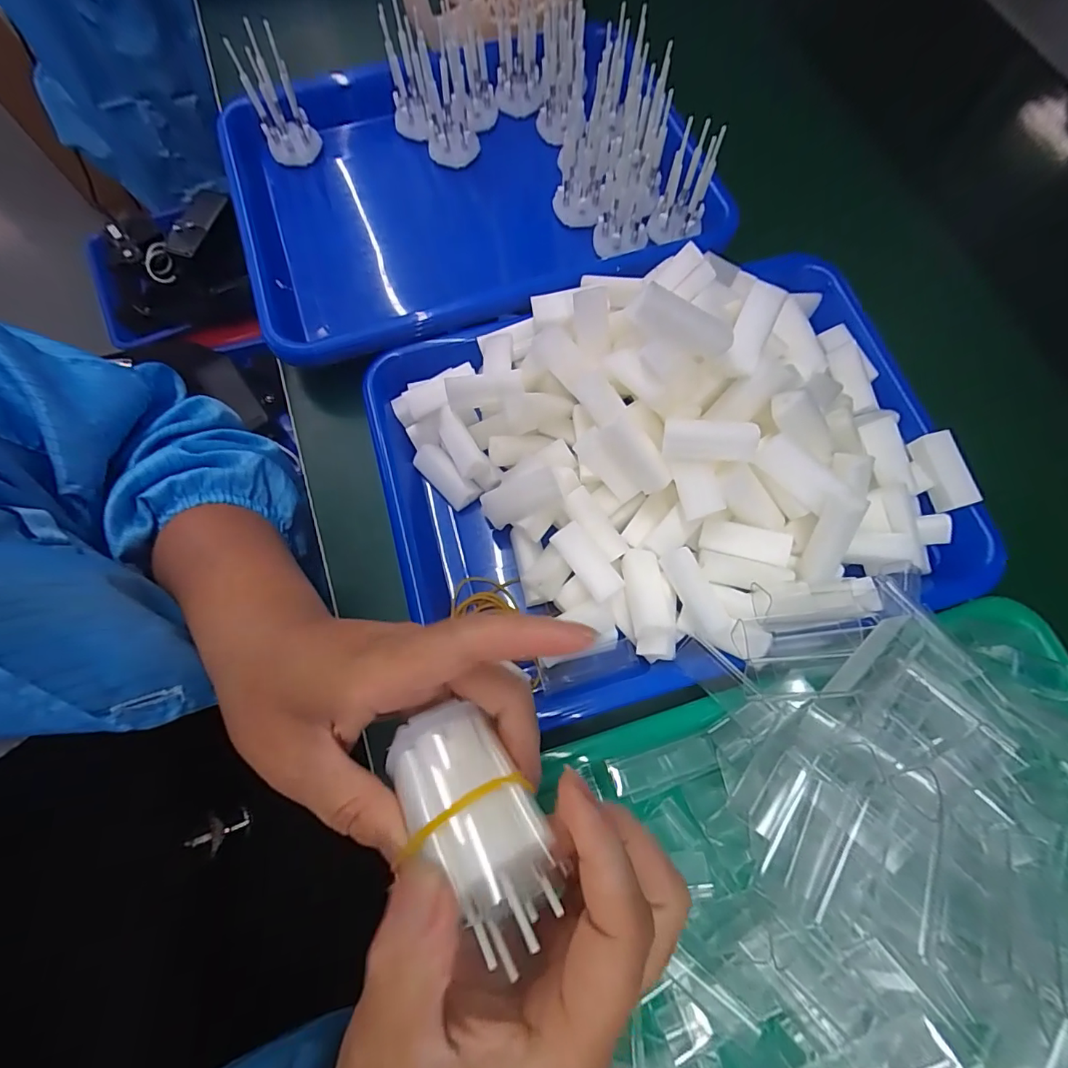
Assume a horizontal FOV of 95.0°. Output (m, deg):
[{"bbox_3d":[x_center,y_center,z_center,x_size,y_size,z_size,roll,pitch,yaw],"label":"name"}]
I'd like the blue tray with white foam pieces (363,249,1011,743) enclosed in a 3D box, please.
[{"bbox_3d":[0.077,-0.039,0.287,0.334,0.128,0.246,-12,72,-5],"label":"blue tray with white foam pieces"}]

